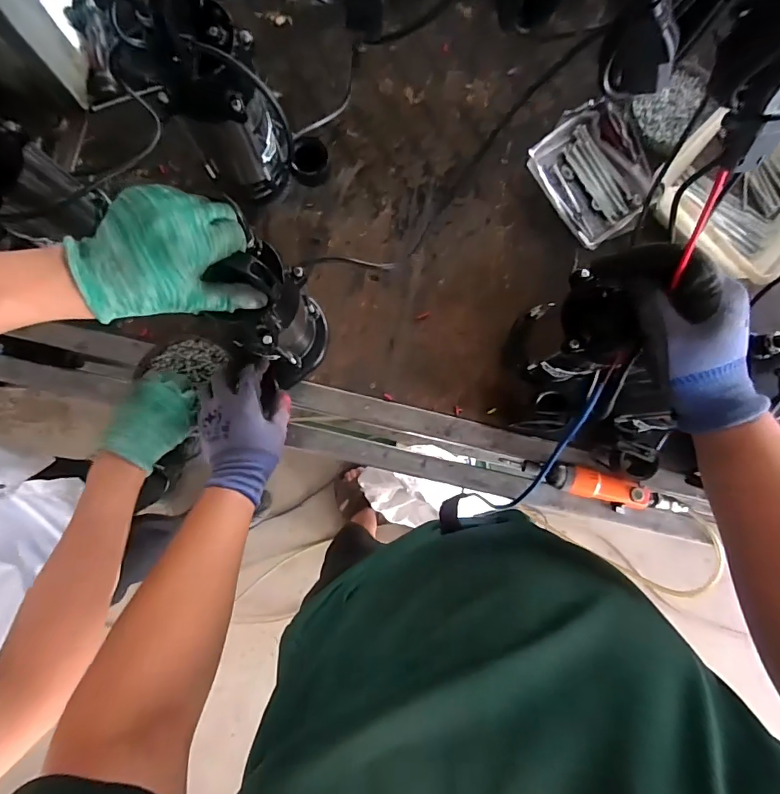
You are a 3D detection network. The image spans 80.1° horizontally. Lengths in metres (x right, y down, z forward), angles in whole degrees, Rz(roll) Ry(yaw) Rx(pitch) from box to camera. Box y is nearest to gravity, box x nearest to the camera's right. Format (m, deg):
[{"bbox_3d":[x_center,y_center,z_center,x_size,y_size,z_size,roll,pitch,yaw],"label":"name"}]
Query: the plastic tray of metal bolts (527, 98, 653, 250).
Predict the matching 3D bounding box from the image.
[{"bbox_3d":[0.314,-0.341,0.704,0.181,0.039,0.186,-37,88,-4],"label":"plastic tray of metal bolts"}]

